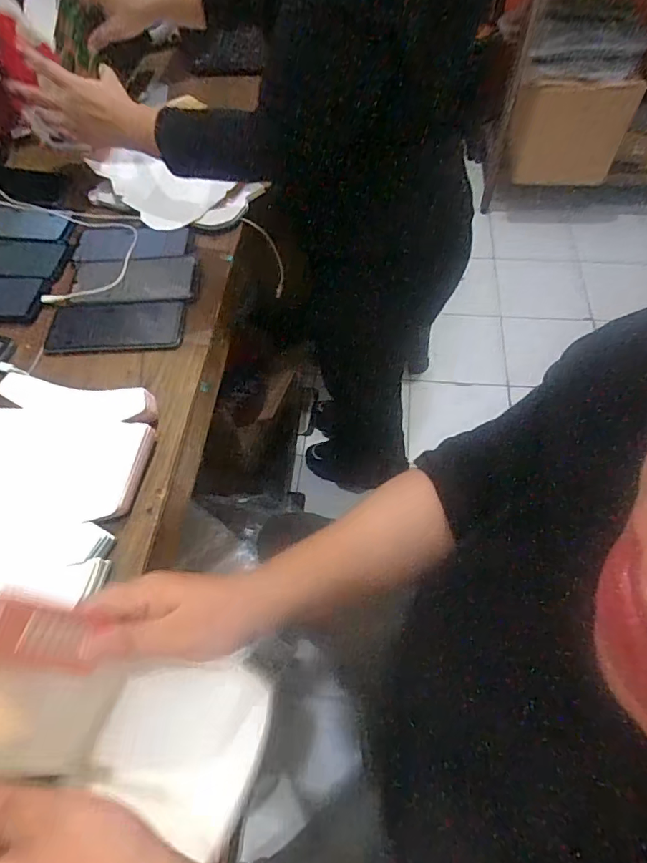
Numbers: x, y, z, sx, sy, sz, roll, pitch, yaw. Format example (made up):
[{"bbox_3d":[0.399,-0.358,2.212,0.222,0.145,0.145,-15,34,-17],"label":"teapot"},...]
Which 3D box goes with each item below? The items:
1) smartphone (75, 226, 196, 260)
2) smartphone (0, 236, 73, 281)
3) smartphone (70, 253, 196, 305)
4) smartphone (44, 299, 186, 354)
[{"bbox_3d":[-0.271,-0.274,0.704,0.170,0.006,0.075,2,58,5],"label":"smartphone"},{"bbox_3d":[-0.429,-0.249,0.686,0.158,0.012,0.079,9,58,8],"label":"smartphone"},{"bbox_3d":[-0.257,-0.207,0.673,0.168,0.015,0.080,0,58,3],"label":"smartphone"},{"bbox_3d":[-0.262,-0.137,0.627,0.163,0.013,0.082,-4,57,1],"label":"smartphone"}]

